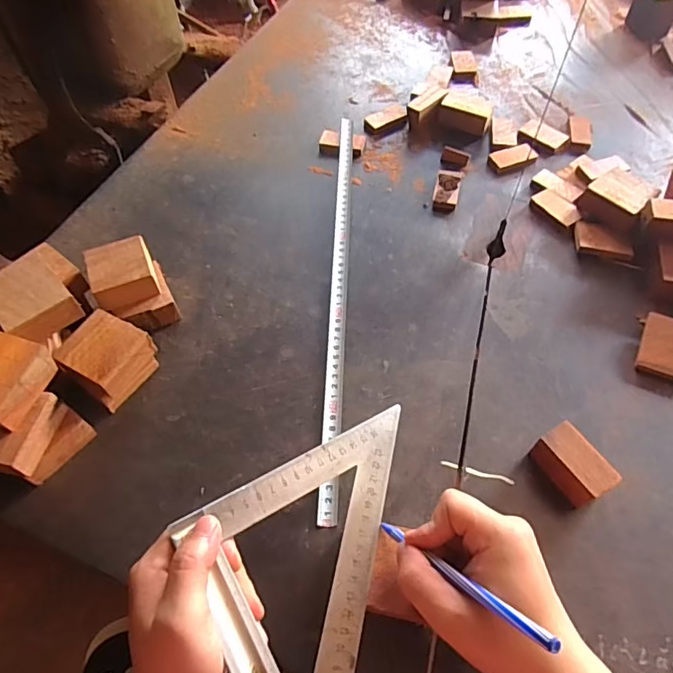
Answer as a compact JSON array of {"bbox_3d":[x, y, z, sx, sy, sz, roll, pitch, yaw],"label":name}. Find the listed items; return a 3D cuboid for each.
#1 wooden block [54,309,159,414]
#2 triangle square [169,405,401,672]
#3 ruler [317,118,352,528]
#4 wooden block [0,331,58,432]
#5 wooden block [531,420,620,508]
[{"bbox_3d":[-0.194,0.023,0.431,0.056,0.057,0.059,24,59,15],"label":"wooden block"},{"bbox_3d":[-0.036,0.147,0.326,0.129,0.010,0.247,21,57,-11],"label":"triangle square"},{"bbox_3d":[0.003,-0.061,0.511,0.015,0.006,0.480,5,58,-4],"label":"ruler"},{"bbox_3d":[-0.252,0.031,0.375,0.055,0.026,0.063,16,60,11],"label":"wooden block"},{"bbox_3d":[0.181,0.100,0.389,0.031,0.036,0.054,-27,60,-17],"label":"wooden block"}]

